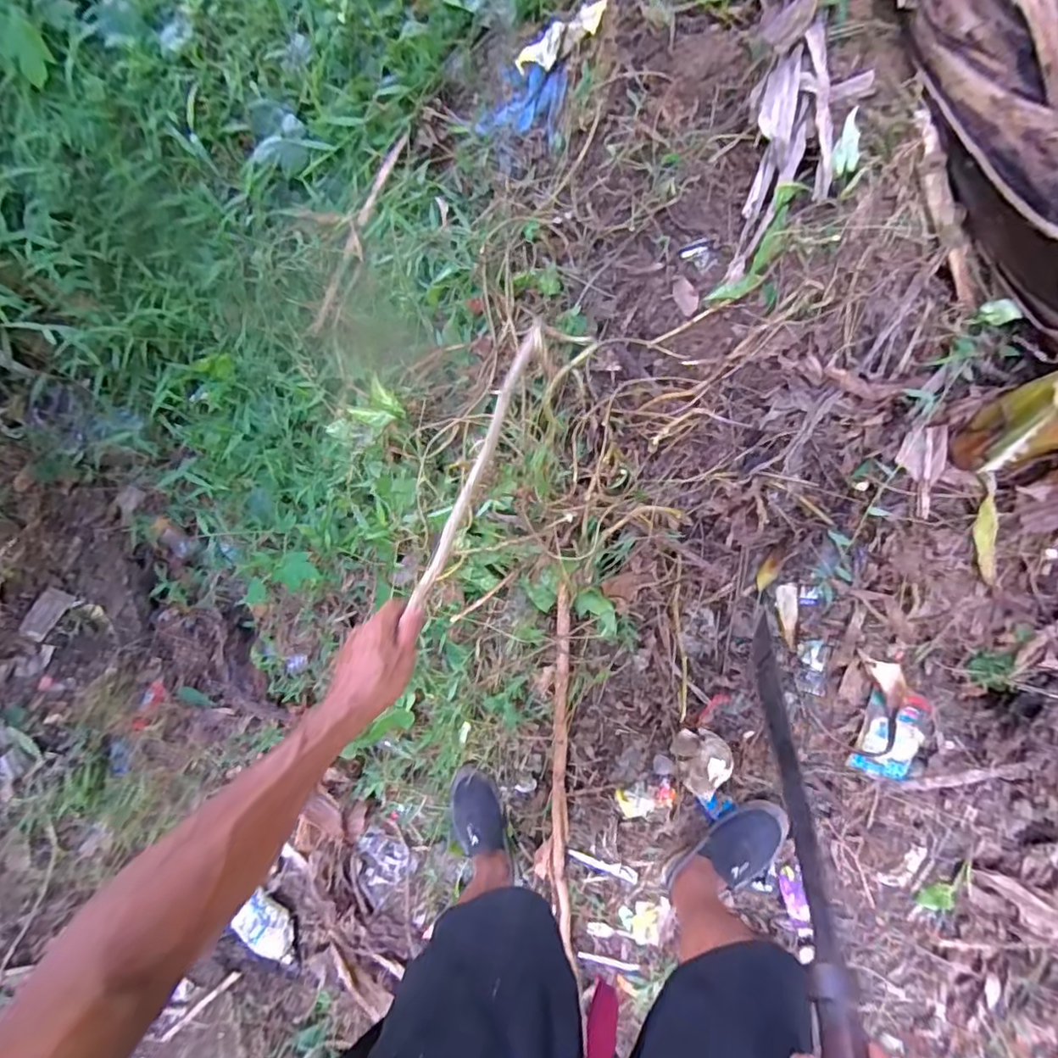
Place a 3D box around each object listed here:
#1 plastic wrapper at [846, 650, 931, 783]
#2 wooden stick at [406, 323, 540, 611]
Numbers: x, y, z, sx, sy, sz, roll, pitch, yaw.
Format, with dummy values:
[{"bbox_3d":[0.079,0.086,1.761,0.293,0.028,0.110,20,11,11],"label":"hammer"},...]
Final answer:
[{"bbox_3d":[0.639,0.338,0.998,0.119,0.034,0.214,1,95,2],"label":"plastic wrapper"},{"bbox_3d":[-0.059,-0.087,0.695,0.019,0.025,0.390,19,73,5],"label":"wooden stick"}]

